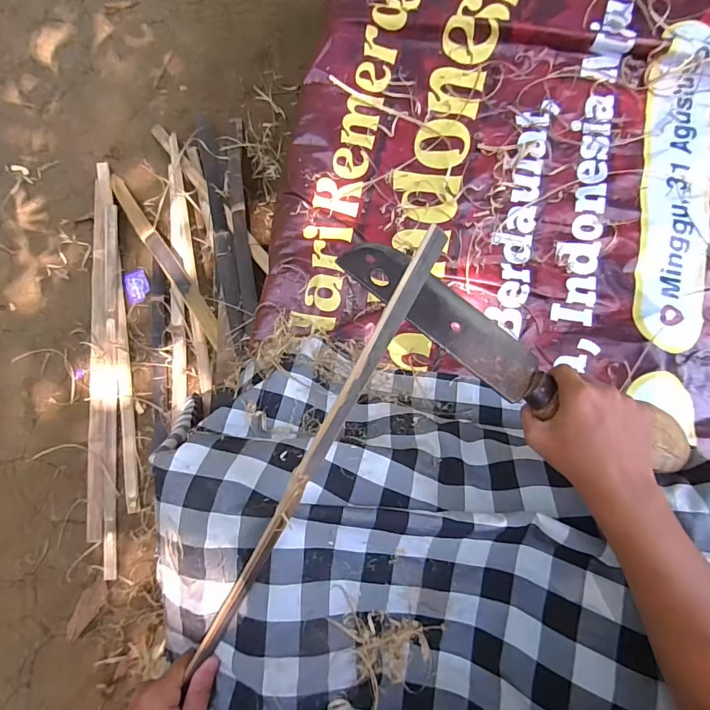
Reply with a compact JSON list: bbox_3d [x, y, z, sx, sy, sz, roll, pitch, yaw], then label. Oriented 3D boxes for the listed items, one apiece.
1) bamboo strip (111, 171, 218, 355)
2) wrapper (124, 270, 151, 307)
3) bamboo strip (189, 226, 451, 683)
[{"bbox_3d":[-0.448,-0.239,0.975,0.041,0.028,0.584,-37,66,-7],"label":"bamboo strip"},{"bbox_3d":[-0.556,-0.174,1.075,0.058,0.005,0.083,-16,91,-18],"label":"wrapper"},{"bbox_3d":[-0.035,0.084,0.339,0.015,0.010,0.405,29,97,3],"label":"bamboo strip"}]

